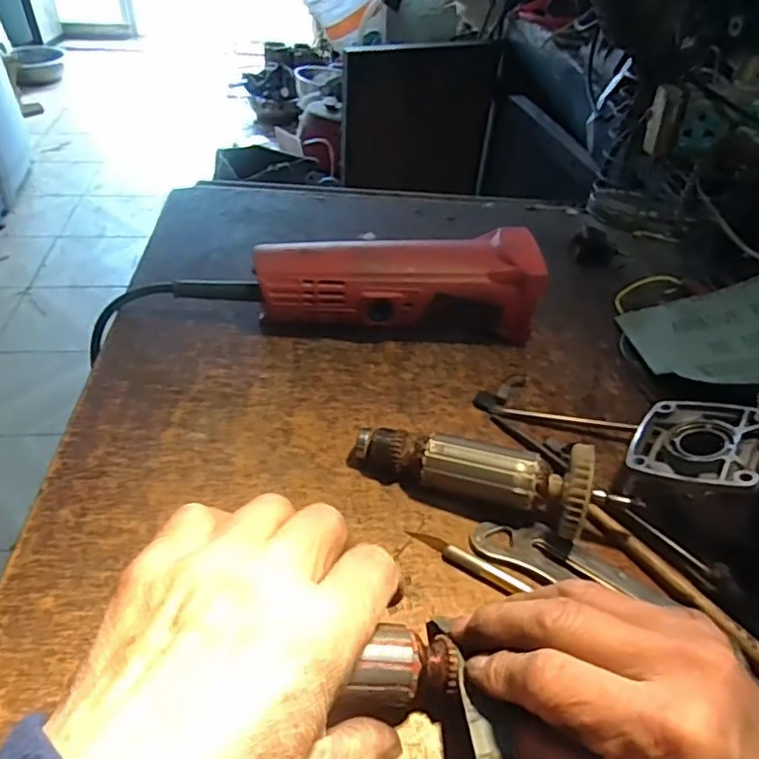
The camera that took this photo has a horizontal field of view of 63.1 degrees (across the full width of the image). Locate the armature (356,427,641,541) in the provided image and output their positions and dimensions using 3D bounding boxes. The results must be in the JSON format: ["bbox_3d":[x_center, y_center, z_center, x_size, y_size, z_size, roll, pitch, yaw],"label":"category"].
[{"bbox_3d":[0.051,0.053,0.334,0.136,0.048,0.039,11,43,8],"label":"armature"}]

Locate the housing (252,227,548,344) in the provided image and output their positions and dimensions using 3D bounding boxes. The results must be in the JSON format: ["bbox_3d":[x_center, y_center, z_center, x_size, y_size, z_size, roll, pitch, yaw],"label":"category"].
[{"bbox_3d":[0.013,-0.063,0.446,0.193,0.066,0.056,-3,43,-8],"label":"housing"}]

